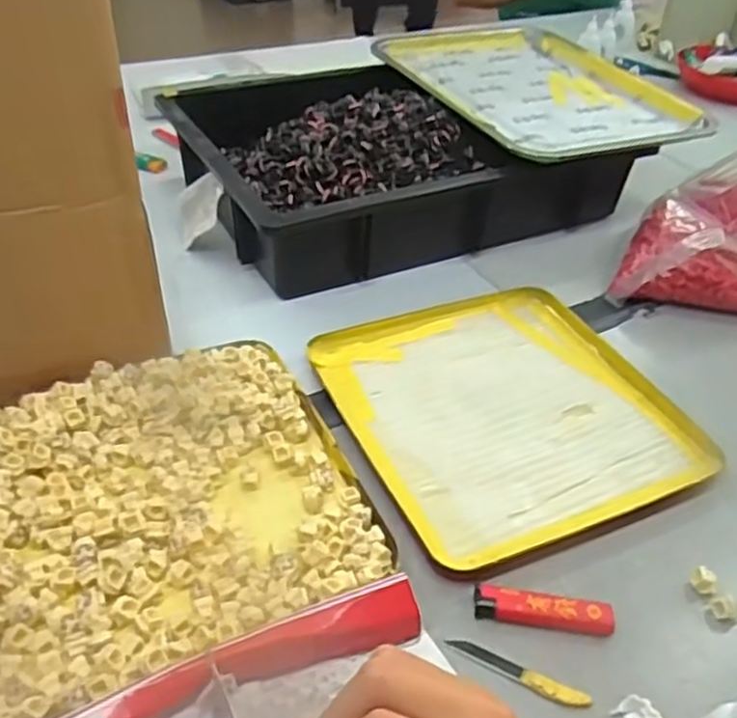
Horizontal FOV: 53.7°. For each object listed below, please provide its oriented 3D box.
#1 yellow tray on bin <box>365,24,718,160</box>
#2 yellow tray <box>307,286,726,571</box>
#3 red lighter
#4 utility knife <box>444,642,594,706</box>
[{"bbox_3d":[0.176,-0.329,0.853,0.263,0.040,0.381,-15,43,-21],"label":"yellow tray on bin"},{"bbox_3d":[0.101,0.032,0.564,0.238,0.022,0.247,-15,43,-21],"label":"yellow tray"},{"bbox_3d":[0.103,0.147,0.427,0.079,0.010,0.022,5,39,2],"label":"red lighter"},{"bbox_3d":[0.082,0.172,0.400,0.079,0.006,0.011,19,42,18],"label":"utility knife"}]

